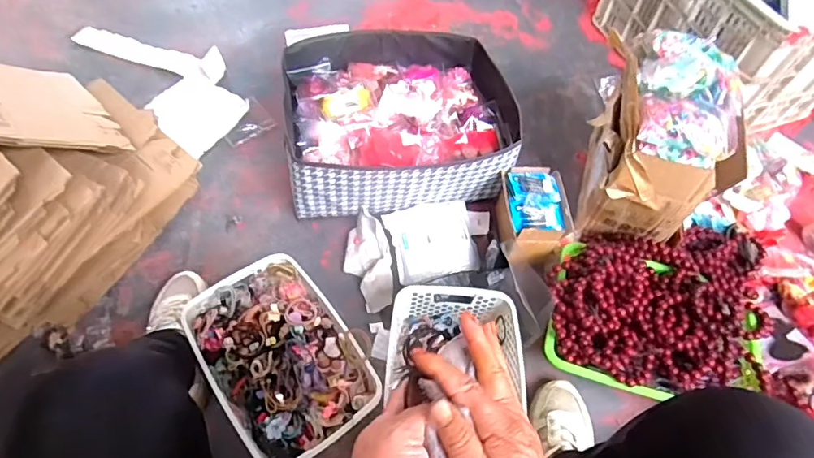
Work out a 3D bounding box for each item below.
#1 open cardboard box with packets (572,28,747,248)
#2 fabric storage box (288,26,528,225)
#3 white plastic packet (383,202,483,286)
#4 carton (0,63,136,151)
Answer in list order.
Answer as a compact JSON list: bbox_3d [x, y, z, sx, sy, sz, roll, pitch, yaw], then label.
[{"bbox_3d":[0.431,-0.158,0.882,0.195,0.288,0.273,9,58,2],"label":"open cardboard box with packets"},{"bbox_3d":[-0.016,-0.204,0.989,0.412,0.172,0.361,-6,59,-7],"label":"fabric storage box"},{"bbox_3d":[0.050,0.022,0.914,0.156,0.027,0.152,-12,60,-11],"label":"white plastic packet"},{"bbox_3d":[-0.666,-0.217,0.877,0.263,0.030,0.249,40,22,17],"label":"carton"}]

